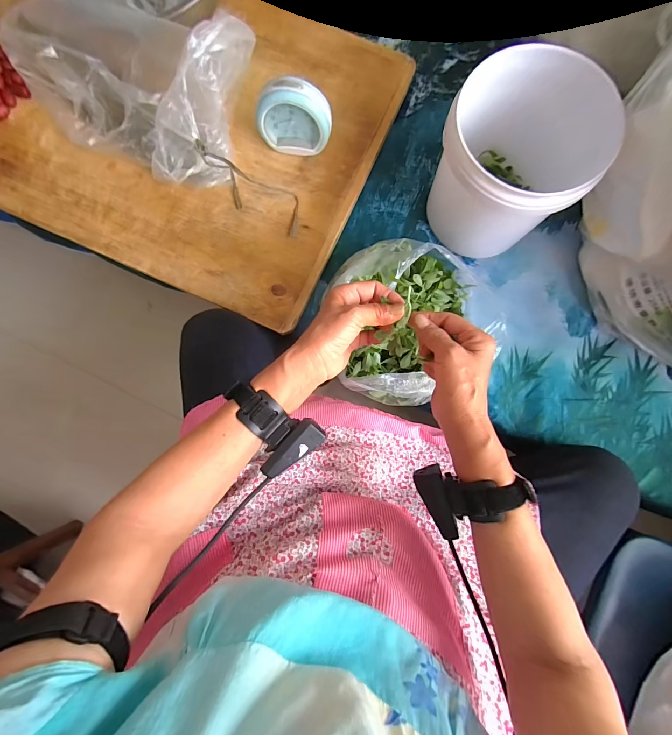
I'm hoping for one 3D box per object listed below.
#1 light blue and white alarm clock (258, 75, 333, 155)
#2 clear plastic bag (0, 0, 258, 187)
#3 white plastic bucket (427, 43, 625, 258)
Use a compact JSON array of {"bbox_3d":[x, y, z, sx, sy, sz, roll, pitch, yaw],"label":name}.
[{"bbox_3d":[-0.063,-0.384,0.524,0.109,0.100,0.039,12,84,1],"label":"light blue and white alarm clock"},{"bbox_3d":[-0.332,-0.423,0.503,0.367,0.156,0.196,11,84,1],"label":"clear plastic bag"},{"bbox_3d":[0.249,-0.281,0.495,0.178,0.195,0.194,0,84,0],"label":"white plastic bucket"}]

